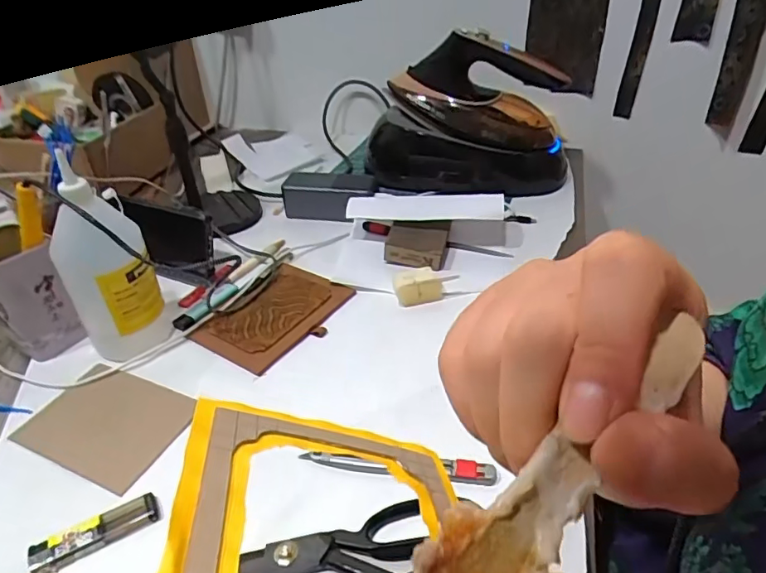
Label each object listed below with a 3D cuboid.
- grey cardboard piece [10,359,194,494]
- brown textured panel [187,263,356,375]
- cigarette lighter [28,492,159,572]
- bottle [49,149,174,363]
[{"bbox_3d":[-0.240,0.118,0.455,0.131,0.006,0.093,15,43,21],"label":"grey cardboard piece"},{"bbox_3d":[-0.110,0.026,0.554,0.108,0.013,0.146,18,41,28],"label":"brown textured panel"},{"bbox_3d":[-0.202,0.174,0.368,0.080,0.010,0.025,-21,39,-22],"label":"cigarette lighter"},{"bbox_3d":[-0.252,-0.012,0.481,0.075,0.172,0.057,-24,40,-26],"label":"bottle"}]

